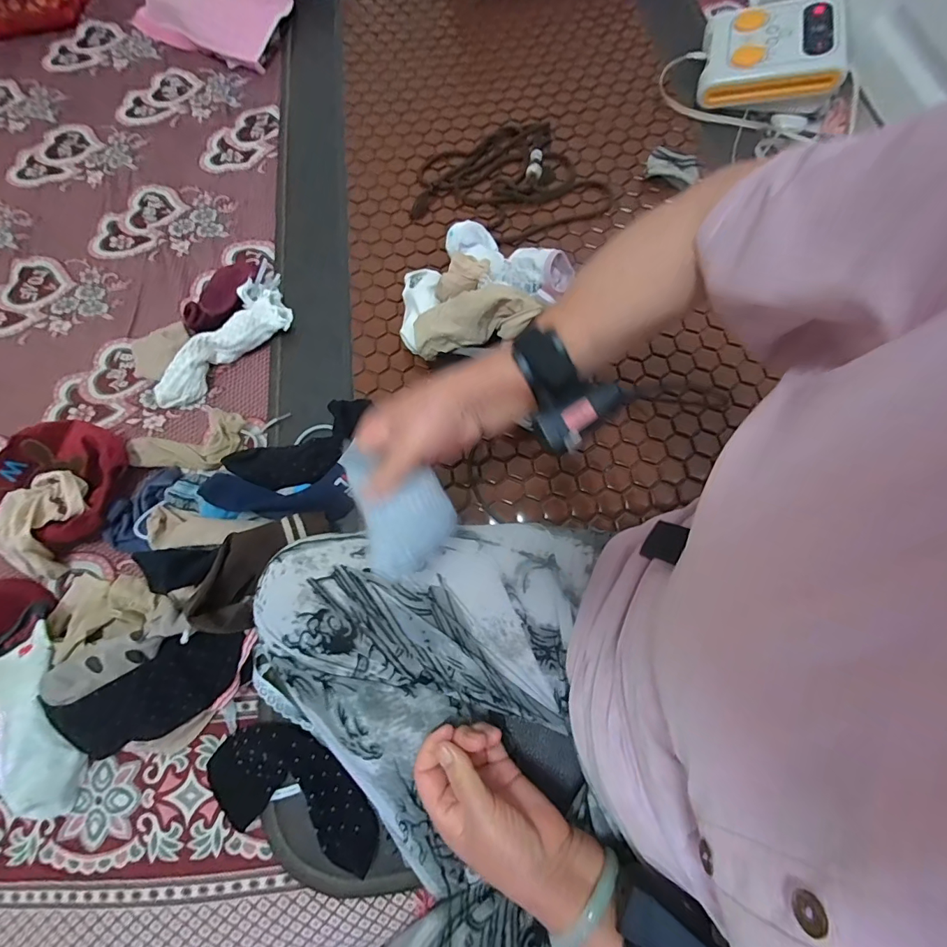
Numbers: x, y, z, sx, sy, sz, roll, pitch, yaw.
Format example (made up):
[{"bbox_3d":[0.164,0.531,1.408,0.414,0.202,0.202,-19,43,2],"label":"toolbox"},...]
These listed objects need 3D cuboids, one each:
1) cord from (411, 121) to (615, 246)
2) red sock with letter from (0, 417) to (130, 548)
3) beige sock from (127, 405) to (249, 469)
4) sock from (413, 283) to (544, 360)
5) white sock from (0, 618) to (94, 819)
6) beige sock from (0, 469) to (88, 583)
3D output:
[{"bbox_3d":[0.046,-0.471,0.716,0.290,0.018,0.237,-17,71,-3],"label":"cord"},{"bbox_3d":[-0.498,0.003,0.539,0.148,0.041,0.140,24,74,10],"label":"red sock with letter"},{"bbox_3d":[-0.372,-0.049,0.585,0.140,0.032,0.091,4,72,4],"label":"beige sock"},{"bbox_3d":[0.000,-0.183,0.533,0.153,0.052,0.059,-12,70,18],"label":"sock"},{"bbox_3d":[-0.452,0.256,0.452,0.084,0.031,0.182,-15,87,-3],"label":"white sock"},{"bbox_3d":[-0.499,0.062,0.528,0.057,0.085,0.120,29,75,11],"label":"beige sock"}]

